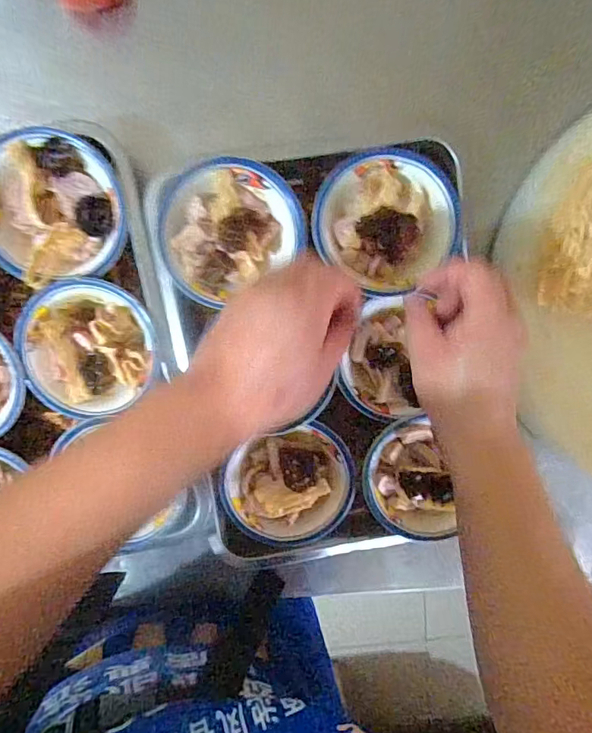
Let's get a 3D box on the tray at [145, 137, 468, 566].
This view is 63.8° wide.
[{"bbox_3d":[0.027,-0.001,0.453,0.266,0.040,0.381,-8,99,-1],"label":"tray"}]

